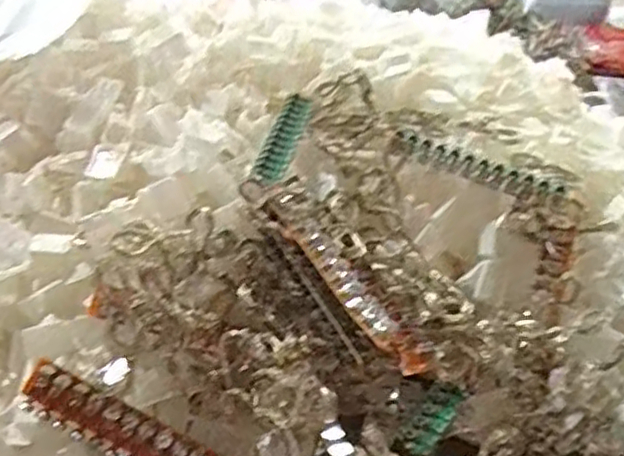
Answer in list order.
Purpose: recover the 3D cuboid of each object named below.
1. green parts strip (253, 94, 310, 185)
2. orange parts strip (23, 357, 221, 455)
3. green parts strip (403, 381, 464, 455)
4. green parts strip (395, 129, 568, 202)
[{"bbox_3d":[-0.020,-0.062,0.476,0.021,0.014,0.126,8,35,7],"label":"green parts strip"},{"bbox_3d":[-0.091,0.111,0.357,0.125,0.026,0.008,31,-2,-5],"label":"orange parts strip"},{"bbox_3d":[0.071,0.110,0.396,0.018,0.013,0.047,25,55,28],"label":"green parts strip"},{"bbox_3d":[0.109,-0.041,0.449,0.112,0.014,0.015,18,38,20],"label":"green parts strip"}]

